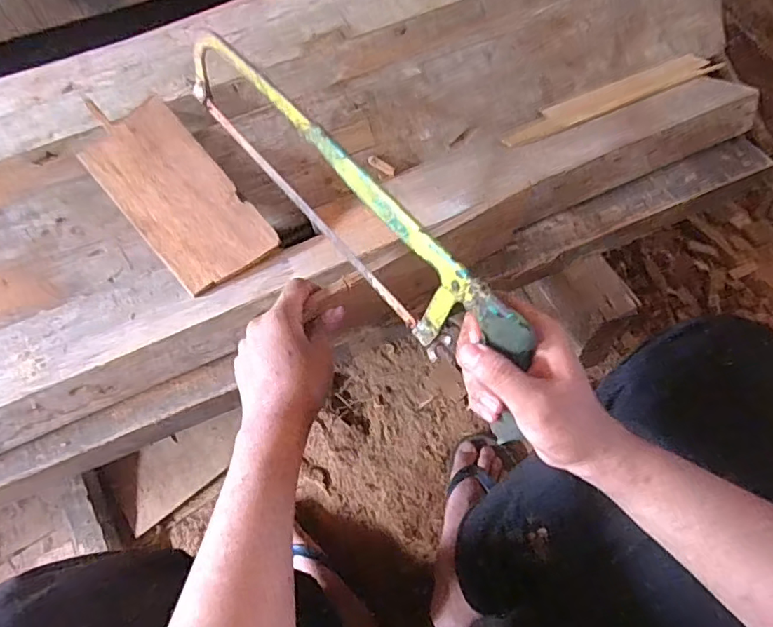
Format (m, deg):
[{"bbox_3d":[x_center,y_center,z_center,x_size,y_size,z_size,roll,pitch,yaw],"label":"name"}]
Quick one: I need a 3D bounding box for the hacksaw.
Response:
[{"bbox_3d":[-0.041,-0.085,0.424,0.030,0.103,0.429,-37,66,-17],"label":"hacksaw"}]

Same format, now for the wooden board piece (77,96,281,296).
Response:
[{"bbox_3d":[-0.221,-0.124,0.555,0.105,0.005,0.210,-40,85,-11],"label":"wooden board piece"}]

